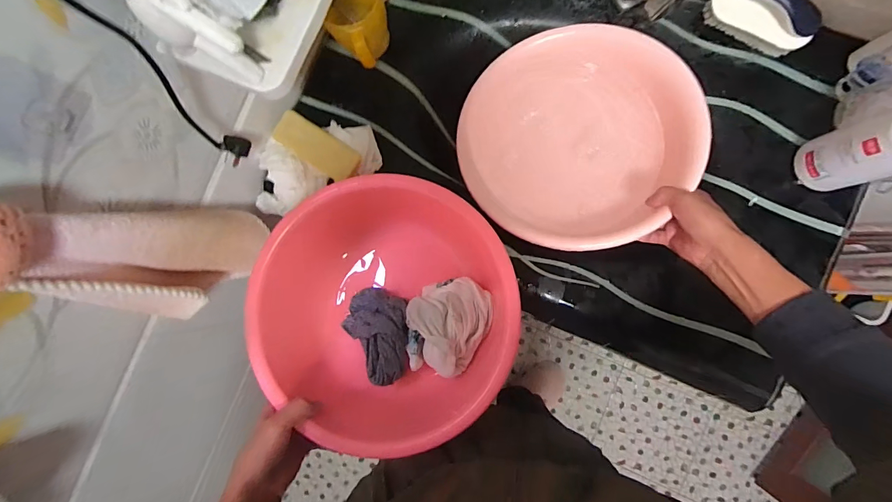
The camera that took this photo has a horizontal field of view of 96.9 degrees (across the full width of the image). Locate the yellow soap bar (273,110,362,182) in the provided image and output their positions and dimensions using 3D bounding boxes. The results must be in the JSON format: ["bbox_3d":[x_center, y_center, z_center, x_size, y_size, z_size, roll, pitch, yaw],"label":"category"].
[{"bbox_3d":[-0.185,-0.148,0.573,0.121,0.033,0.052,34,91,6],"label":"yellow soap bar"}]

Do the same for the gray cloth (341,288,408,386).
[{"bbox_3d":[-0.091,0.108,0.512,0.083,0.034,0.114,2,88,6],"label":"gray cloth"}]

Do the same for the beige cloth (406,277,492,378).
[{"bbox_3d":[0.001,0.094,0.487,0.095,0.053,0.122,14,89,6],"label":"beige cloth"}]

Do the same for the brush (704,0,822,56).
[{"bbox_3d":[0.412,-0.308,0.517,0.127,0.064,0.042,29,90,6],"label":"brush"}]

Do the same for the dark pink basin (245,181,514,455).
[{"bbox_3d":[-0.068,0.059,0.494,0.299,0.114,0.280,0,87,5],"label":"dark pink basin"}]

